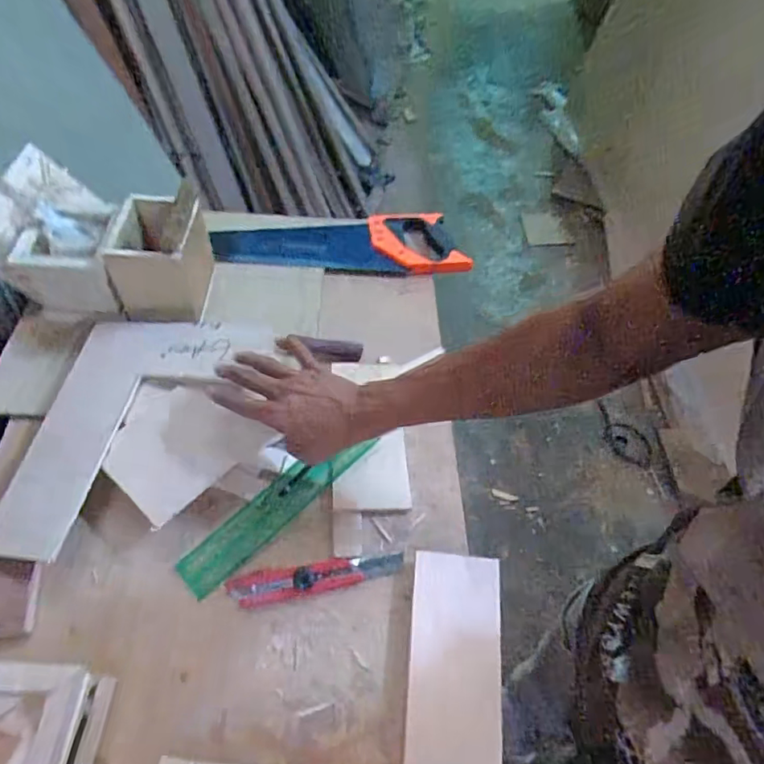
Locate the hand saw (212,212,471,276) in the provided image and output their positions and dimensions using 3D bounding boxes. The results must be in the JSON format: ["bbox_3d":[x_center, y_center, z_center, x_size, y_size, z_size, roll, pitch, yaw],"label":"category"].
[{"bbox_3d":[-0.061,-0.217,0.825,0.373,0.035,0.112,0,56,-4],"label":"hand saw"}]

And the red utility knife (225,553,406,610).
[{"bbox_3d":[-0.067,0.200,0.556,0.176,0.015,0.032,-7,57,-9],"label":"red utility knife"}]

